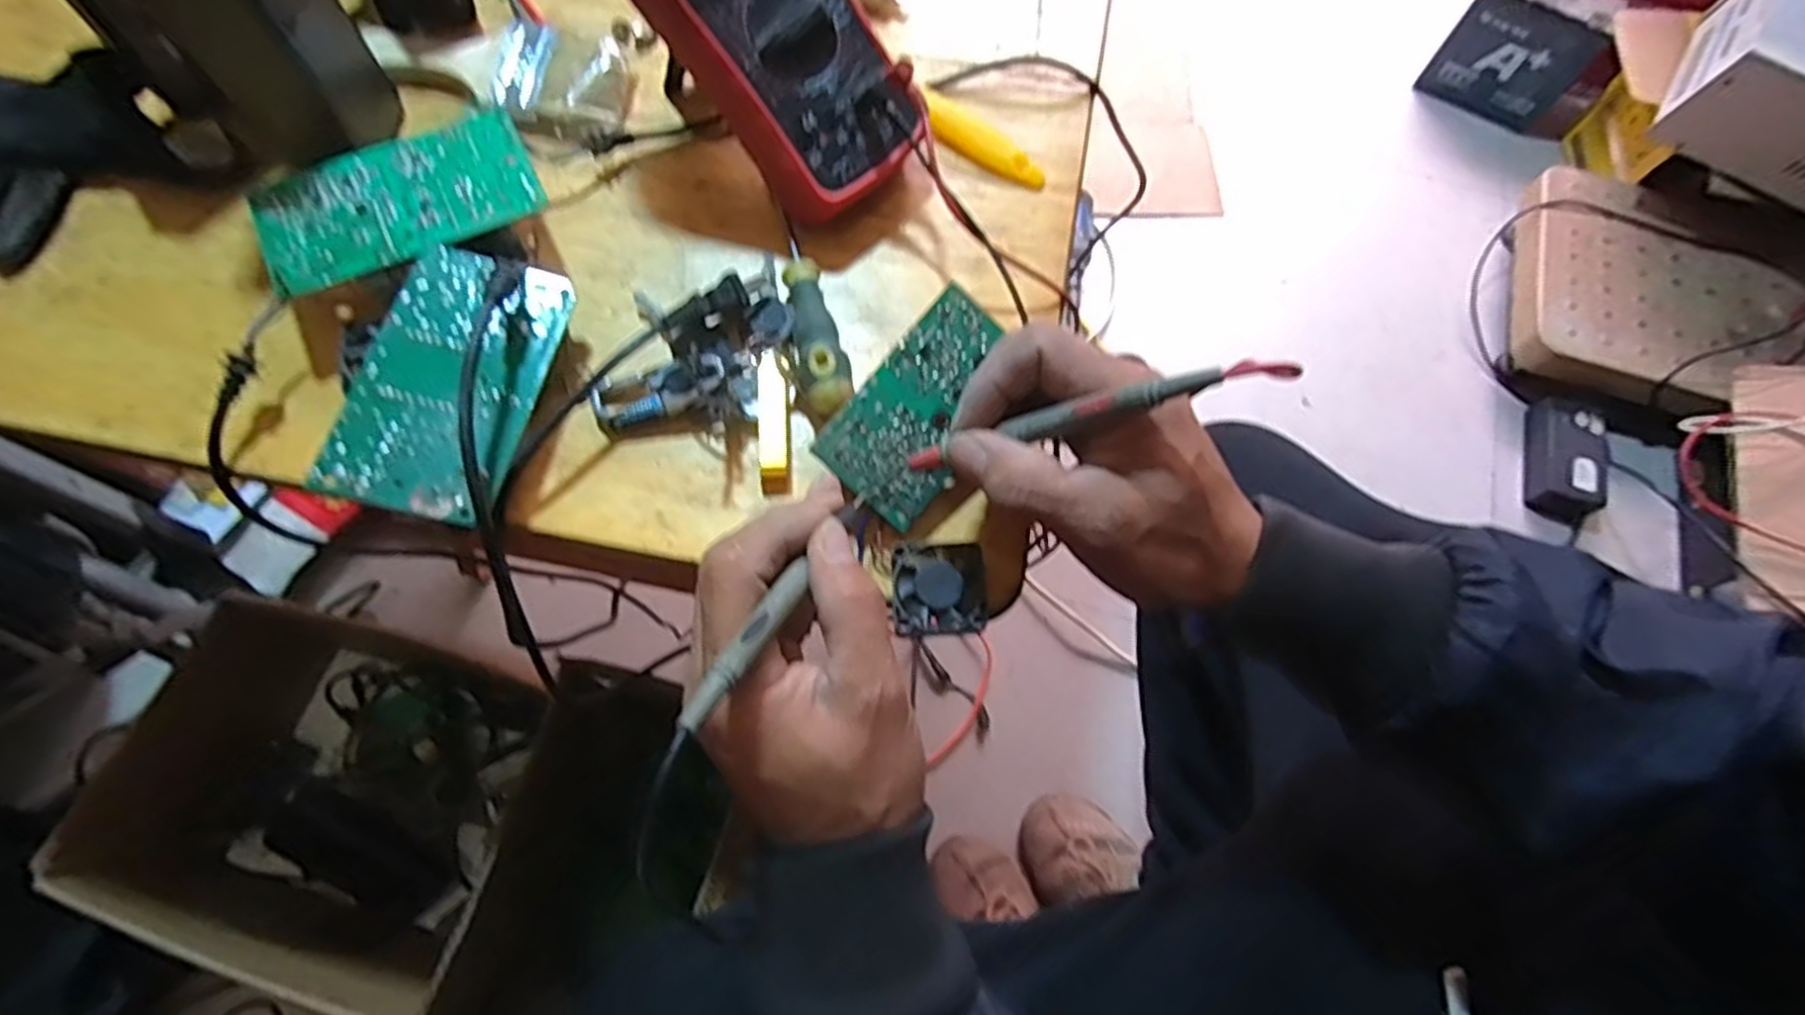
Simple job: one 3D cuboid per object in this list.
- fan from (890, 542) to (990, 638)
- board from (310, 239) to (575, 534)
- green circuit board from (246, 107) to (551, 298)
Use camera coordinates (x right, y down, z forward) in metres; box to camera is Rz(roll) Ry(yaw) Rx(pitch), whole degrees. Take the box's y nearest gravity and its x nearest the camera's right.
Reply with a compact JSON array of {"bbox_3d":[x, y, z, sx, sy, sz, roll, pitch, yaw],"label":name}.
[{"bbox_3d":[0.016,0.035,0.340,0.040,0.005,0.040,-2,69,-3],"label":"fan"},{"bbox_3d":[-0.196,-0.056,0.344,0.065,0.018,0.122,11,69,2],"label":"board"},{"bbox_3d":[-0.240,-0.148,0.378,0.121,0.010,0.069,-28,72,-12],"label":"green circuit board"}]

